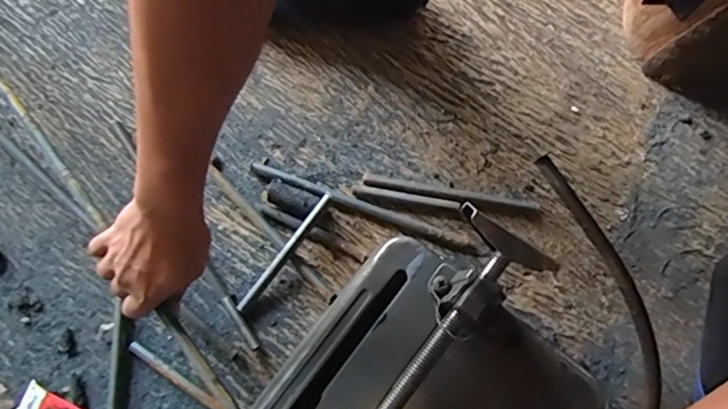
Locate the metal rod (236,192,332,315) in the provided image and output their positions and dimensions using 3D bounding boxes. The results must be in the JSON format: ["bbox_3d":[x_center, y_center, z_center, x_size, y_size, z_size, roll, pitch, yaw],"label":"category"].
[{"bbox_3d":[-0.083,0.050,0.539,0.011,0.007,0.151,38,88,-15],"label":"metal rod"}]

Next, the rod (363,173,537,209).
[{"bbox_3d":[0.095,-0.012,0.570,0.191,0.009,0.014,9,77,2],"label":"rod"}]

